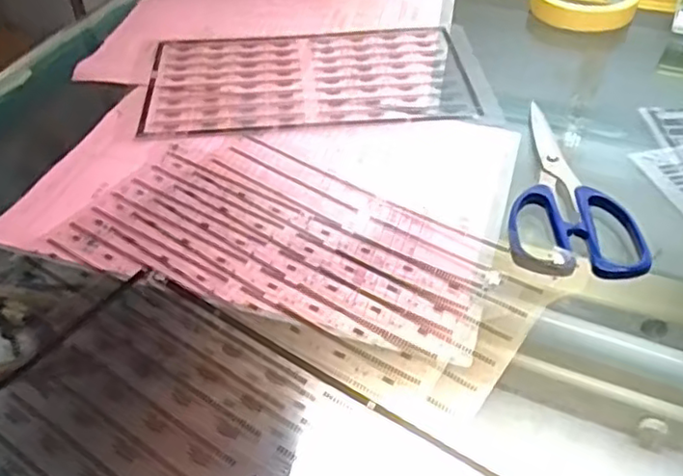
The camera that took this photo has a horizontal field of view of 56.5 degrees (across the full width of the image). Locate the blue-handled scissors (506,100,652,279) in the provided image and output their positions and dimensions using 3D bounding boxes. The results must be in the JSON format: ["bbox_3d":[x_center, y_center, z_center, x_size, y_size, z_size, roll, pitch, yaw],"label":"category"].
[{"bbox_3d":[0.140,-0.040,0.412,0.076,0.013,0.174,0,44,2],"label":"blue-handled scissors"}]

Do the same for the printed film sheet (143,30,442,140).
[{"bbox_3d":[-0.031,-0.132,0.522,0.242,0.006,0.148,-4,43,-5],"label":"printed film sheet"}]

